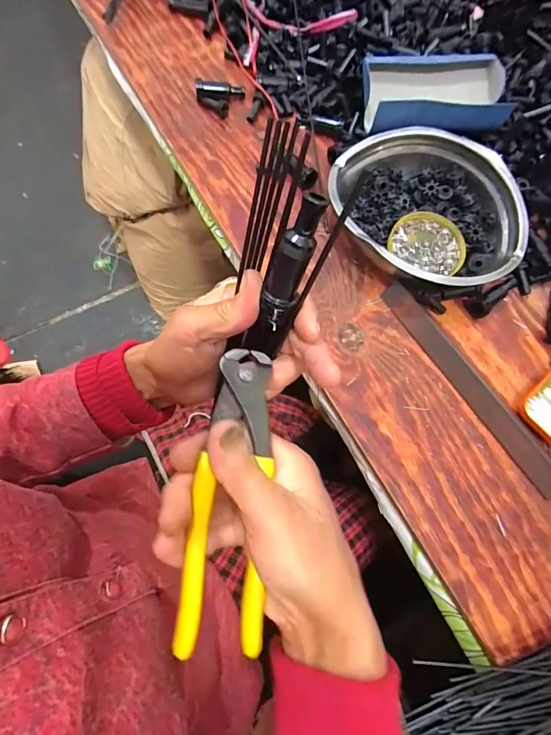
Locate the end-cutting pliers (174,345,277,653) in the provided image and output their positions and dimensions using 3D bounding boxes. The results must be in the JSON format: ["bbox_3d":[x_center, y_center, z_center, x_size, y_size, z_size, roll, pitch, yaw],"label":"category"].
[{"bbox_3d":[-0.024,0.071,0.215,0.044,0.015,0.162,5,81,3],"label":"end-cutting pliers"}]

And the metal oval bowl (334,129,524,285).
[{"bbox_3d":[0.169,-0.173,0.439,0.205,0.057,0.204,-6,72,-5],"label":"metal oval bowl"}]

